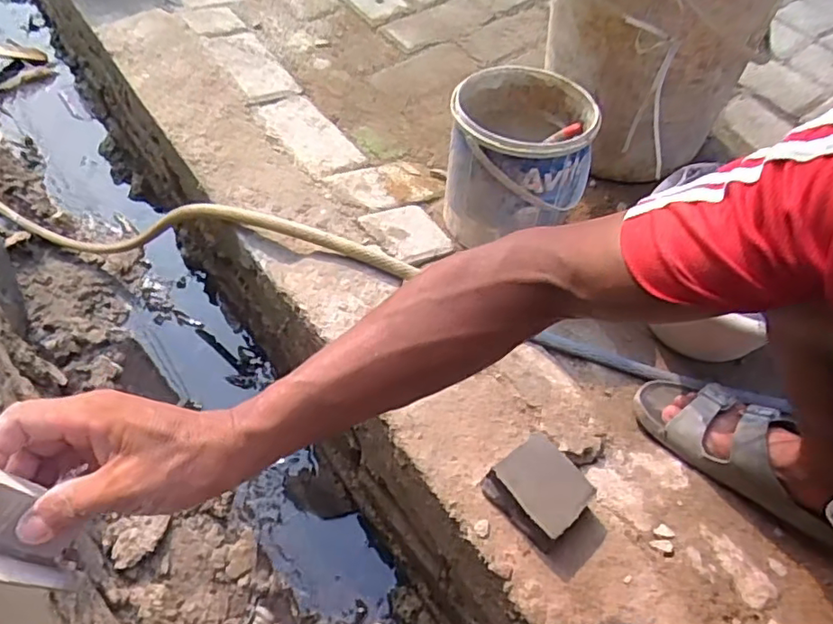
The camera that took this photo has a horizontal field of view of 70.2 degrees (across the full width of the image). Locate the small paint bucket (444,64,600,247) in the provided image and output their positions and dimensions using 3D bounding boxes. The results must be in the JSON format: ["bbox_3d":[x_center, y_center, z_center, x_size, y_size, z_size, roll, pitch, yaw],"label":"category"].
[{"bbox_3d":[0.134,-0.211,0.802,0.177,0.180,0.172,1,56,-1],"label":"small paint bucket"}]

